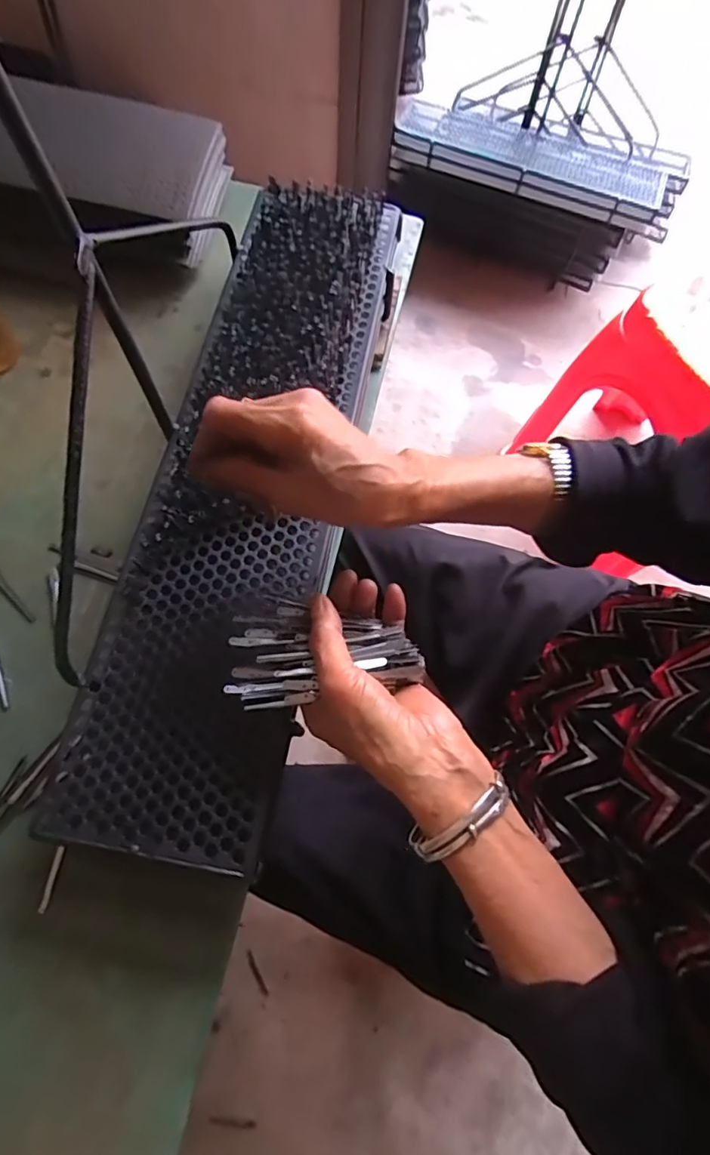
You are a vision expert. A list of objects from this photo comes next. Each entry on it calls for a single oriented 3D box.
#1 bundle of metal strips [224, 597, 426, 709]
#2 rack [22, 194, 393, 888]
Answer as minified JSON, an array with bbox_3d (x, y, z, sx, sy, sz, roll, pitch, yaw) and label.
[{"bbox_3d":[-0.020,0.044,0.335,0.116,0.021,0.065,-5,69,-5],"label":"bundle of metal strips"},{"bbox_3d":[-0.074,-0.092,0.422,0.144,0.034,0.572,12,72,2],"label":"rack"}]

